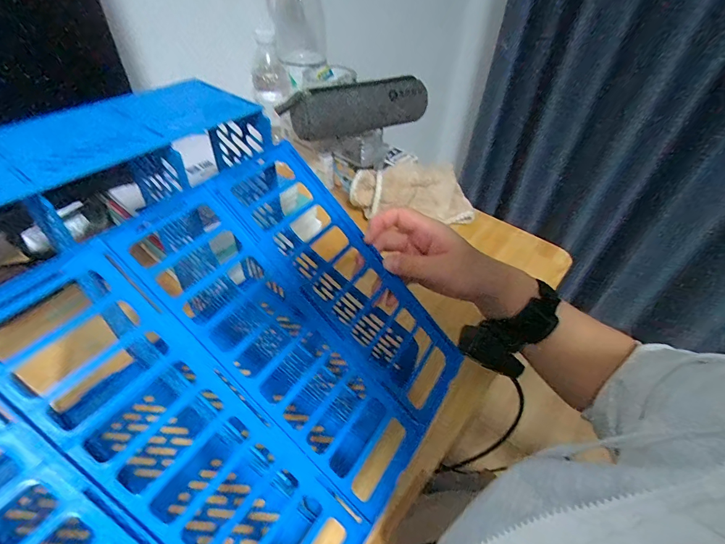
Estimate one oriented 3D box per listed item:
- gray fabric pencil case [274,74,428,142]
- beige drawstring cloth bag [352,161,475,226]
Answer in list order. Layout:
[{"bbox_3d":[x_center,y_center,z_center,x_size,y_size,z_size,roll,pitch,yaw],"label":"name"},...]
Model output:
[{"bbox_3d":[-0.010,-0.242,0.553,0.213,0.082,0.032,-8,46,-13],"label":"gray fabric pencil case"},{"bbox_3d":[0.080,-0.132,0.598,0.195,0.074,0.070,-1,45,-6],"label":"beige drawstring cloth bag"}]

